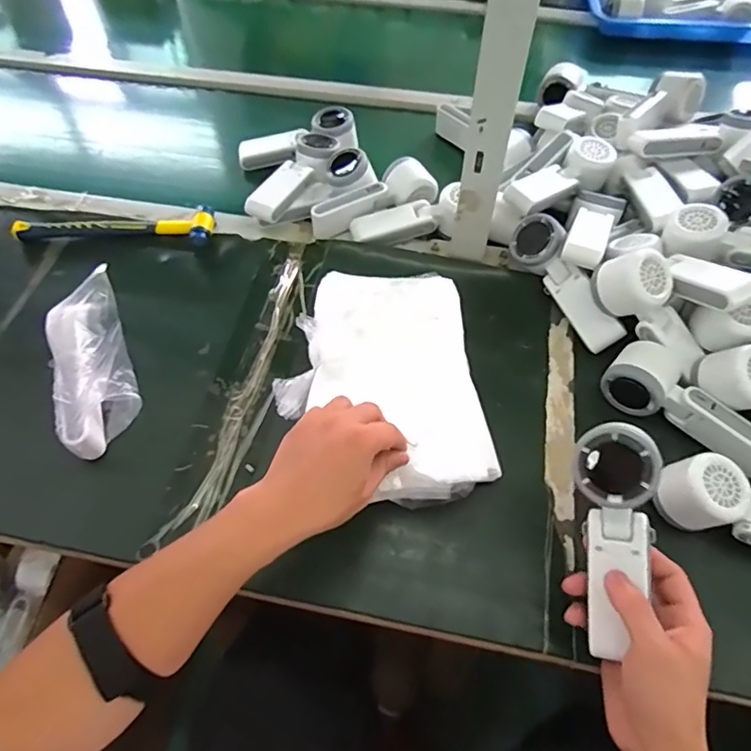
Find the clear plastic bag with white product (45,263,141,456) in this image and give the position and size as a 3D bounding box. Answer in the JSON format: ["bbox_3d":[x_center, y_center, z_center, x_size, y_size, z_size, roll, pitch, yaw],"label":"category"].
[{"bbox_3d":[-0.282,-0.010,0.532,0.071,0.073,0.182,-10,70,-6],"label":"clear plastic bag with white product"}]

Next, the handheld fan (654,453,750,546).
[{"bbox_3d":[0.328,0.117,0.447,0.168,0.050,0.052,17,59,11],"label":"handheld fan"}]

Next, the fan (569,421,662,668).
[{"bbox_3d":[0.170,0.117,0.384,0.053,0.034,0.160,3,92,2],"label":"fan"}]

